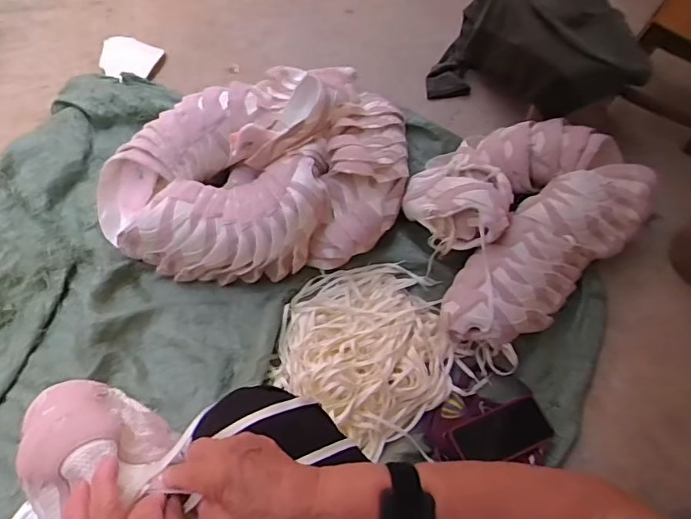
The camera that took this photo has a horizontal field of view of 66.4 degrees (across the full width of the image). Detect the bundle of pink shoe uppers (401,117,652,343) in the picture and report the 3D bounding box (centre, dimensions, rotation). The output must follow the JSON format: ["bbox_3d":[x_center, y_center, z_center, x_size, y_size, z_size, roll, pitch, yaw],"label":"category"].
[{"bbox_3d":[0.346,-0.106,1.055,0.563,0.167,0.385,-38,71,-22],"label":"bundle of pink shoe uppers"}]

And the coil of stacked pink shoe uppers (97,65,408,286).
[{"bbox_3d":[-0.155,-0.157,1.030,0.610,0.224,0.395,-26,69,-18],"label":"coil of stacked pink shoe uppers"}]

